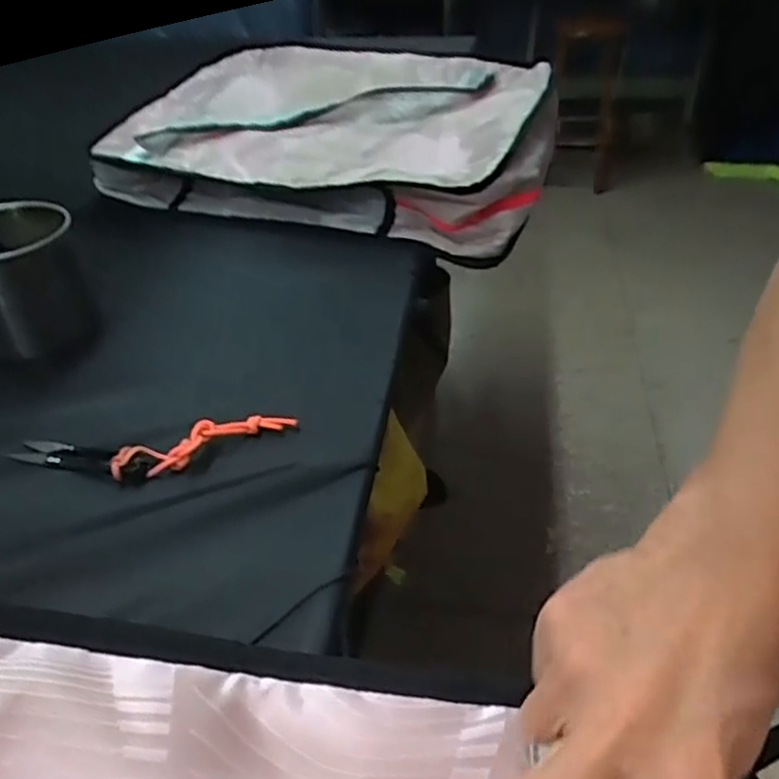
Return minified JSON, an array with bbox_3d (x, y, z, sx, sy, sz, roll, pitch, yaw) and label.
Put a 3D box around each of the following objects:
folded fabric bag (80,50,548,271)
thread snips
[{"bbox_3d":[-0.048,-0.340,0.876,0.502,0.122,0.436,10,39,14],"label":"folded fabric bag"},{"bbox_3d":[-0.156,0.038,0.440,0.183,0.023,0.045,-3,38,-3],"label":"thread snips"}]

